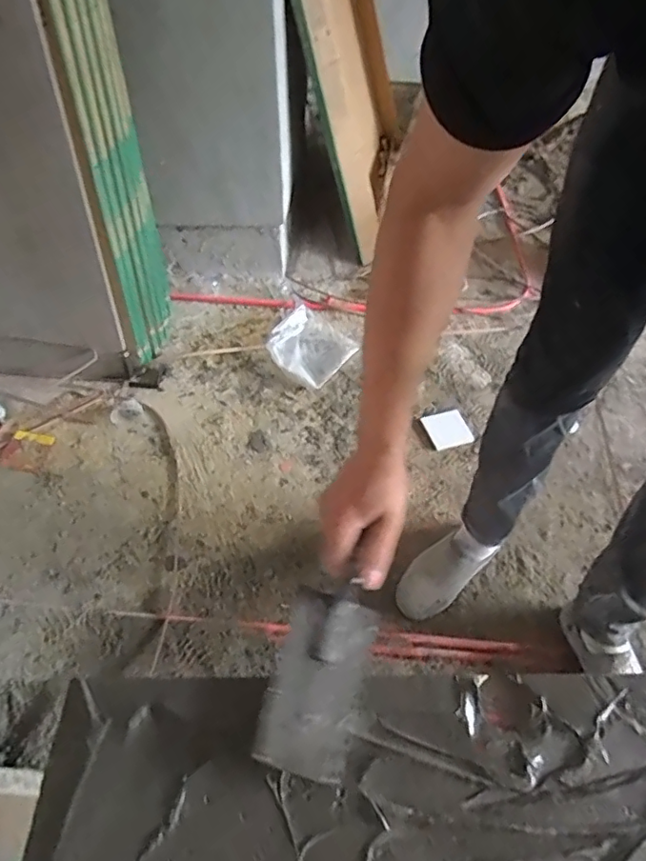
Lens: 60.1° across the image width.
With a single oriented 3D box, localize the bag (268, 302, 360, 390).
[{"bbox_3d":[-0.041,-0.232,1.502,0.224,0.047,0.225,31,57,21],"label":"bag"}]

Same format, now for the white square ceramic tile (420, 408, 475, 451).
[{"bbox_3d":[0.305,-0.006,1.373,0.100,0.009,0.119,-11,43,-8],"label":"white square ceramic tile"}]

